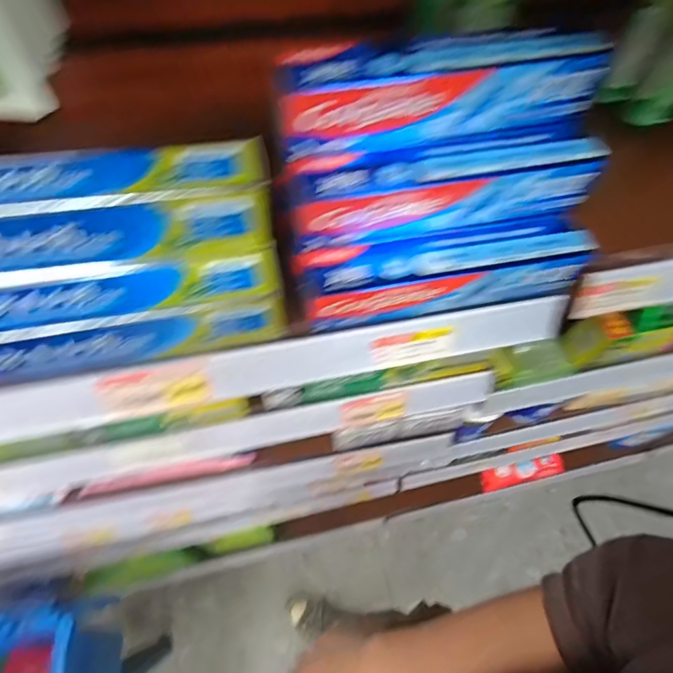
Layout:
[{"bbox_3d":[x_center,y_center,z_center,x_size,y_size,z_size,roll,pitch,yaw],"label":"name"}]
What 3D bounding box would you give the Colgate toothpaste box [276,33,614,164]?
[{"bbox_3d":[0.068,-0.153,0.285,0.209,0.051,0.038,-12,64,-9],"label":"Colgate toothpaste box"}]

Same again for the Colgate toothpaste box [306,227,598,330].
[{"bbox_3d":[0.082,-0.046,0.329,0.203,0.046,0.032,-10,63,-8],"label":"Colgate toothpaste box"}]

